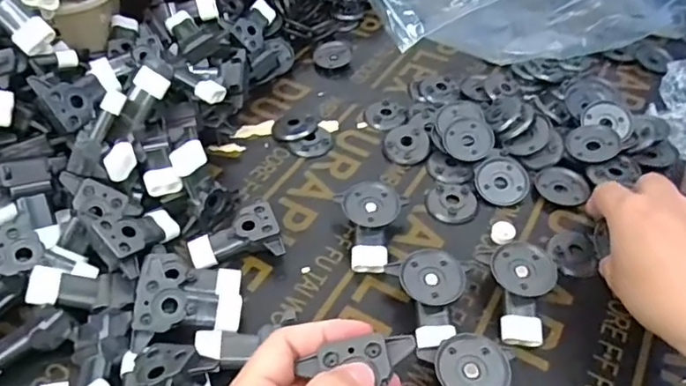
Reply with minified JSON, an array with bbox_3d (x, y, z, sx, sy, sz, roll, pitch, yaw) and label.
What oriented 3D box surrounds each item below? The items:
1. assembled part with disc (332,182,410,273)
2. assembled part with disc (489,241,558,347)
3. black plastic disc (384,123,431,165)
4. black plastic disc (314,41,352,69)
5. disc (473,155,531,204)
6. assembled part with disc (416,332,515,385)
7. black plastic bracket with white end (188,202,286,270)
[{"bbox_3d":[0.016,0.025,0.420,0.047,0.033,0.062,14,47,14],"label":"assembled part with disc"},{"bbox_3d":[0.119,0.068,0.382,0.042,0.033,0.064,17,48,16],"label":"assembled part with disc"},{"bbox_3d":[0.057,-0.046,0.503,0.040,0.007,0.042,-4,61,7],"label":"black plastic disc"},{"bbox_3d":[-0.013,-0.150,0.606,0.039,0.005,0.037,-1,61,1],"label":"black plastic disc"},{"bbox_3d":[0.133,-0.009,0.471,0.044,0.008,0.044,-2,65,3],"label":"disc"},{"bbox_3d":[0.078,0.120,0.330,0.050,0.031,0.063,-6,46,-6],"label":"assembled part with disc"},{"bbox_3d":[-0.079,0.035,0.414,0.066,0.017,0.045,-21,47,-1],"label":"black plastic bracket with white end"}]

